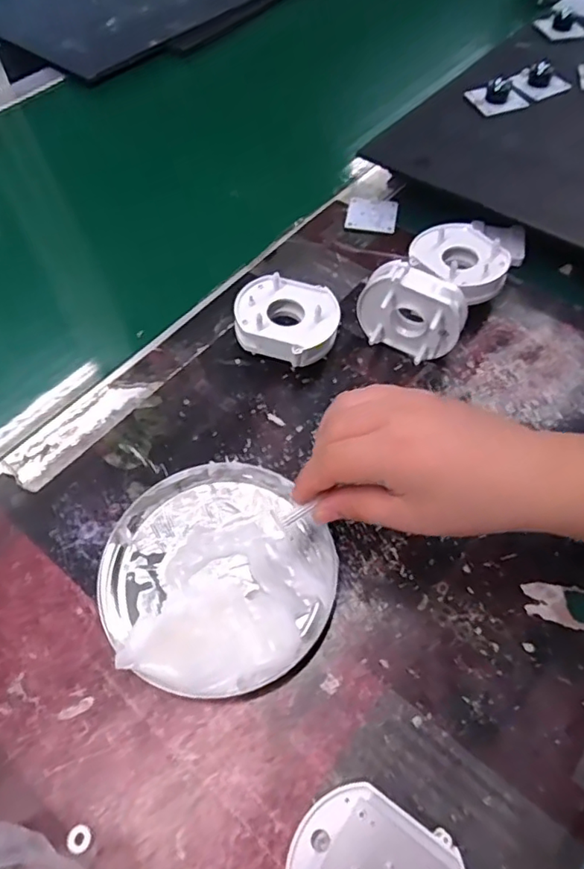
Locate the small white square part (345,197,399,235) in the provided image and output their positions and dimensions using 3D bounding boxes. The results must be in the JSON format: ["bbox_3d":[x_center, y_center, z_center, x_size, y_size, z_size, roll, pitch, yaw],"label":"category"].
[{"bbox_3d":[0.070,-0.193,0.488,0.043,0.006,0.045,10,58,8],"label":"small white square part"}]

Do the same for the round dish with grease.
[{"bbox_3d":[-0.042,0.073,0.307,0.123,0.027,0.126,-1,57,1],"label":"round dish with grease"}]

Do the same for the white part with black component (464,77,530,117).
[{"bbox_3d":[0.191,-0.313,0.511,0.047,0.019,0.042,-16,59,-9],"label":"white part with black component"}]

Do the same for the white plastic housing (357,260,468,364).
[{"bbox_3d":[0.080,-0.081,0.379,0.070,0.064,0.026,26,62,17],"label":"white plastic housing"}]

